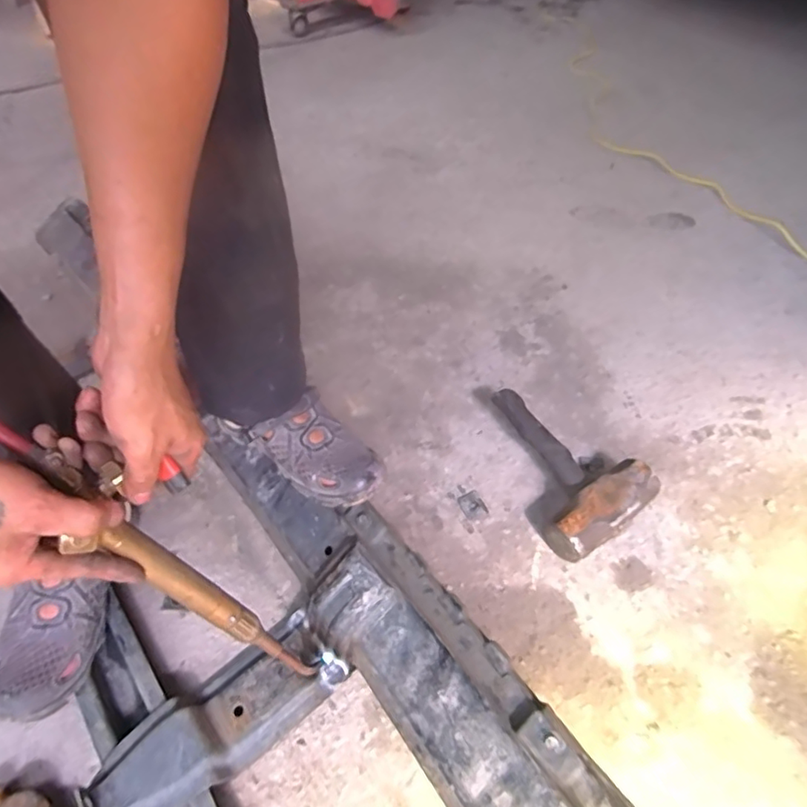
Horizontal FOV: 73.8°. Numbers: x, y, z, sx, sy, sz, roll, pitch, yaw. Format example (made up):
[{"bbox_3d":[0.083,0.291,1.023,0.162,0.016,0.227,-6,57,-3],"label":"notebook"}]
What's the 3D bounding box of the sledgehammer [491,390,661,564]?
[{"bbox_3d":[0.203,0.080,0.745,0.162,0.061,0.250,-28,55,-21],"label":"sledgehammer"}]

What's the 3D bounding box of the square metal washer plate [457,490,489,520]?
[{"bbox_3d":[0.094,0.140,0.733,0.032,0.008,0.039,-20,52,-16],"label":"square metal washer plate"}]

